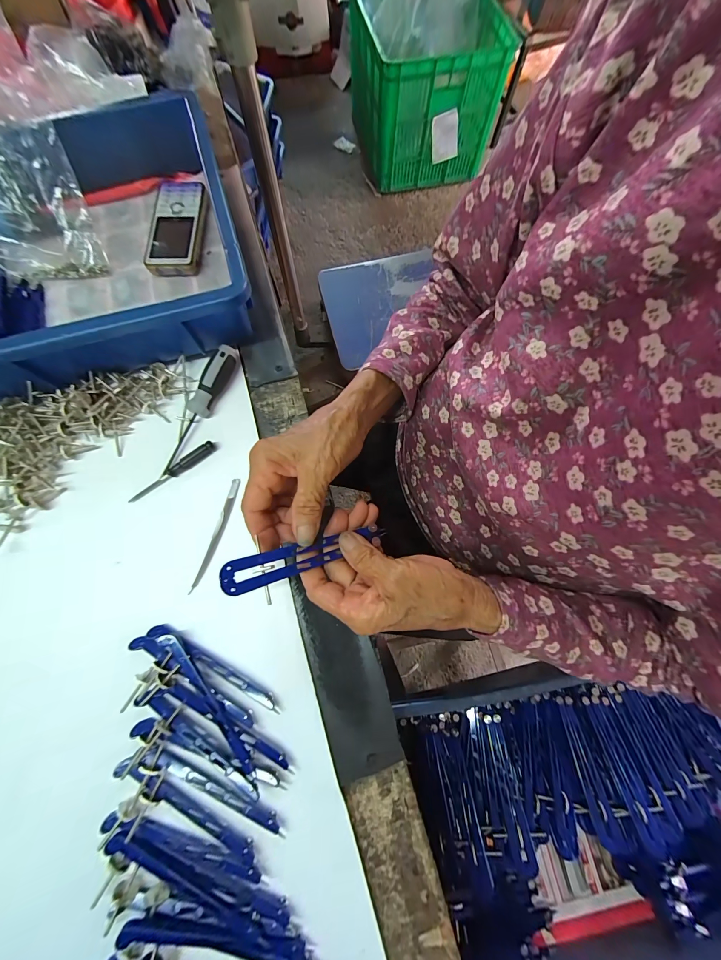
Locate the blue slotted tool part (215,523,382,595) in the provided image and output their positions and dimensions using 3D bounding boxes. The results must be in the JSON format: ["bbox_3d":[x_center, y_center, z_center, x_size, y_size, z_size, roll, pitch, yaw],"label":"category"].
[{"bbox_3d":[-0.035,0.054,0.229,0.123,0.008,0.021,-11,73,-29],"label":"blue slotted tool part"}]

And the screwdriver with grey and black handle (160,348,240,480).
[{"bbox_3d":[-0.162,-0.072,0.315,0.020,0.025,0.140,20,75,5],"label":"screwdriver with grey and black handle"}]

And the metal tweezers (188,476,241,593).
[{"bbox_3d":[-0.134,0.049,0.291,0.010,0.011,0.105,17,75,5],"label":"metal tweezers"}]

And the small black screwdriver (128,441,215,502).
[{"bbox_3d":[-0.182,-0.007,0.305,0.090,0.010,0.012,-38,78,-10],"label":"small black screwdriver"}]

